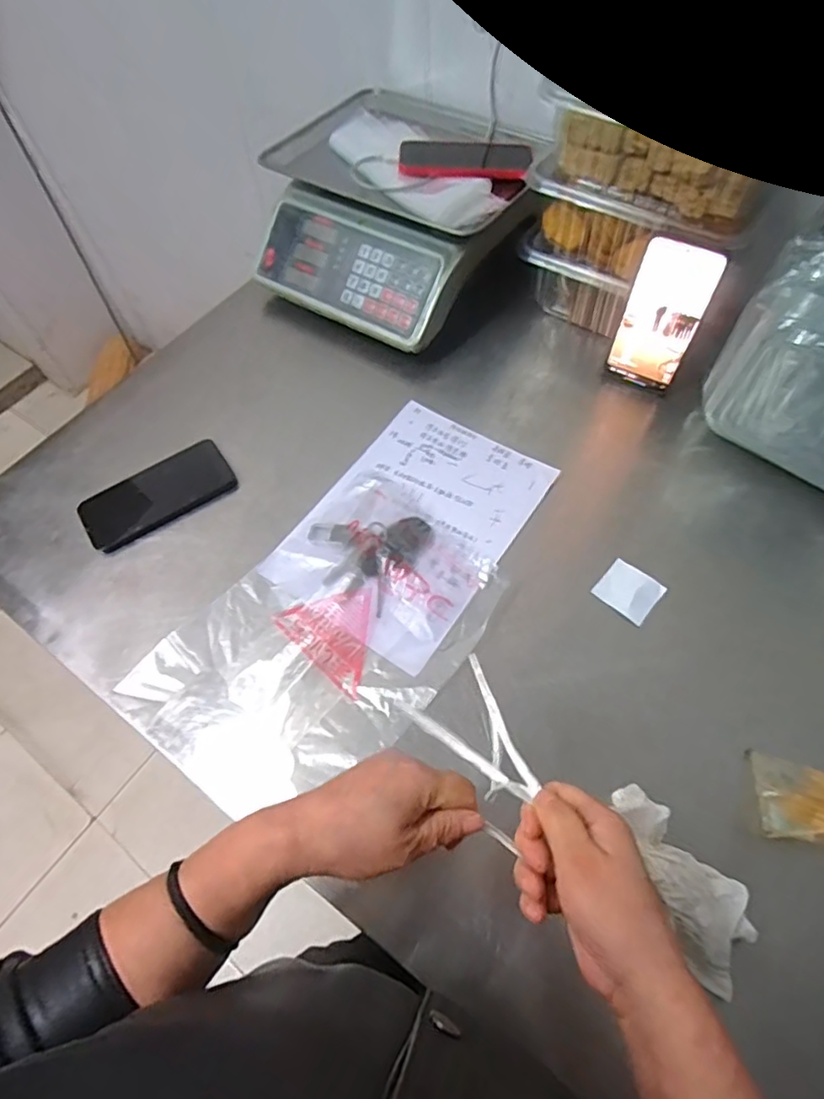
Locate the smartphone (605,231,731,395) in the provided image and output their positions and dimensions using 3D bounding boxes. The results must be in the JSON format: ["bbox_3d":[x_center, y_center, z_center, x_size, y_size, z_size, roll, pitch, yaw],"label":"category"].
[{"bbox_3d":[0.264,-0.243,0.614,0.076,0.161,0.015,28,57,17],"label":"smartphone"}]

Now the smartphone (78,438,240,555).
[{"bbox_3d":[-0.278,-0.061,0.631,0.159,0.007,0.078,-31,64,-14],"label":"smartphone"}]

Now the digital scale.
[{"bbox_3d":[-0.015,-0.446,0.757,0.317,0.136,0.344,30,66,18],"label":"digital scale"}]

